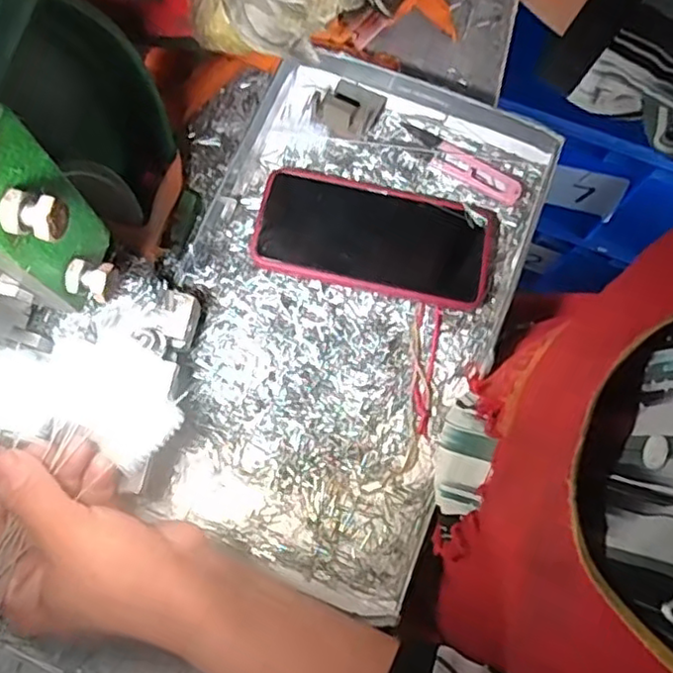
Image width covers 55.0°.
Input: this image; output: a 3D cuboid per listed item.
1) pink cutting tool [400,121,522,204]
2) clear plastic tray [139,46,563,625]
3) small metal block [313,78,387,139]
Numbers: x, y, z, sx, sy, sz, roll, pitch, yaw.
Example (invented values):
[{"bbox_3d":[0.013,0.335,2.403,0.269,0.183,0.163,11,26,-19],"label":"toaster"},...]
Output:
[{"bbox_3d":[0.091,-0.129,0.479,0.099,0.004,0.024,28,77,6],"label":"pink cutting tool"},{"bbox_3d":[0.003,-0.022,0.440,0.207,0.028,0.344,21,76,4],"label":"clear plastic tray"},{"bbox_3d":[0.009,-0.171,0.474,0.044,0.027,0.042,22,76,5],"label":"small metal block"}]

